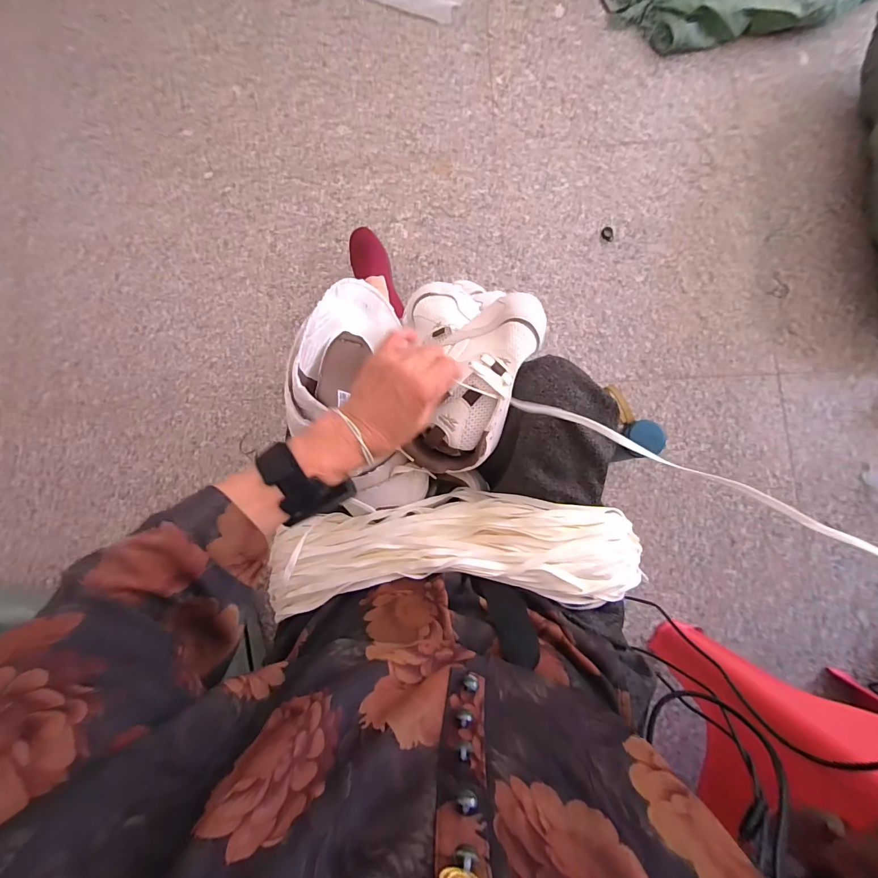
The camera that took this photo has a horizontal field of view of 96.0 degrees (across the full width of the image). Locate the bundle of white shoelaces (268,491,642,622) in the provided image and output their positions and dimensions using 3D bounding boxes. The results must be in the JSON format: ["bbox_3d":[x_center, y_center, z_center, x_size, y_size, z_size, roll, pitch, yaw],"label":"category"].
[{"bbox_3d":[0.004,0.128,0.450,0.420,0.069,0.117,-5,85,10],"label":"bundle of white shoelaces"}]

